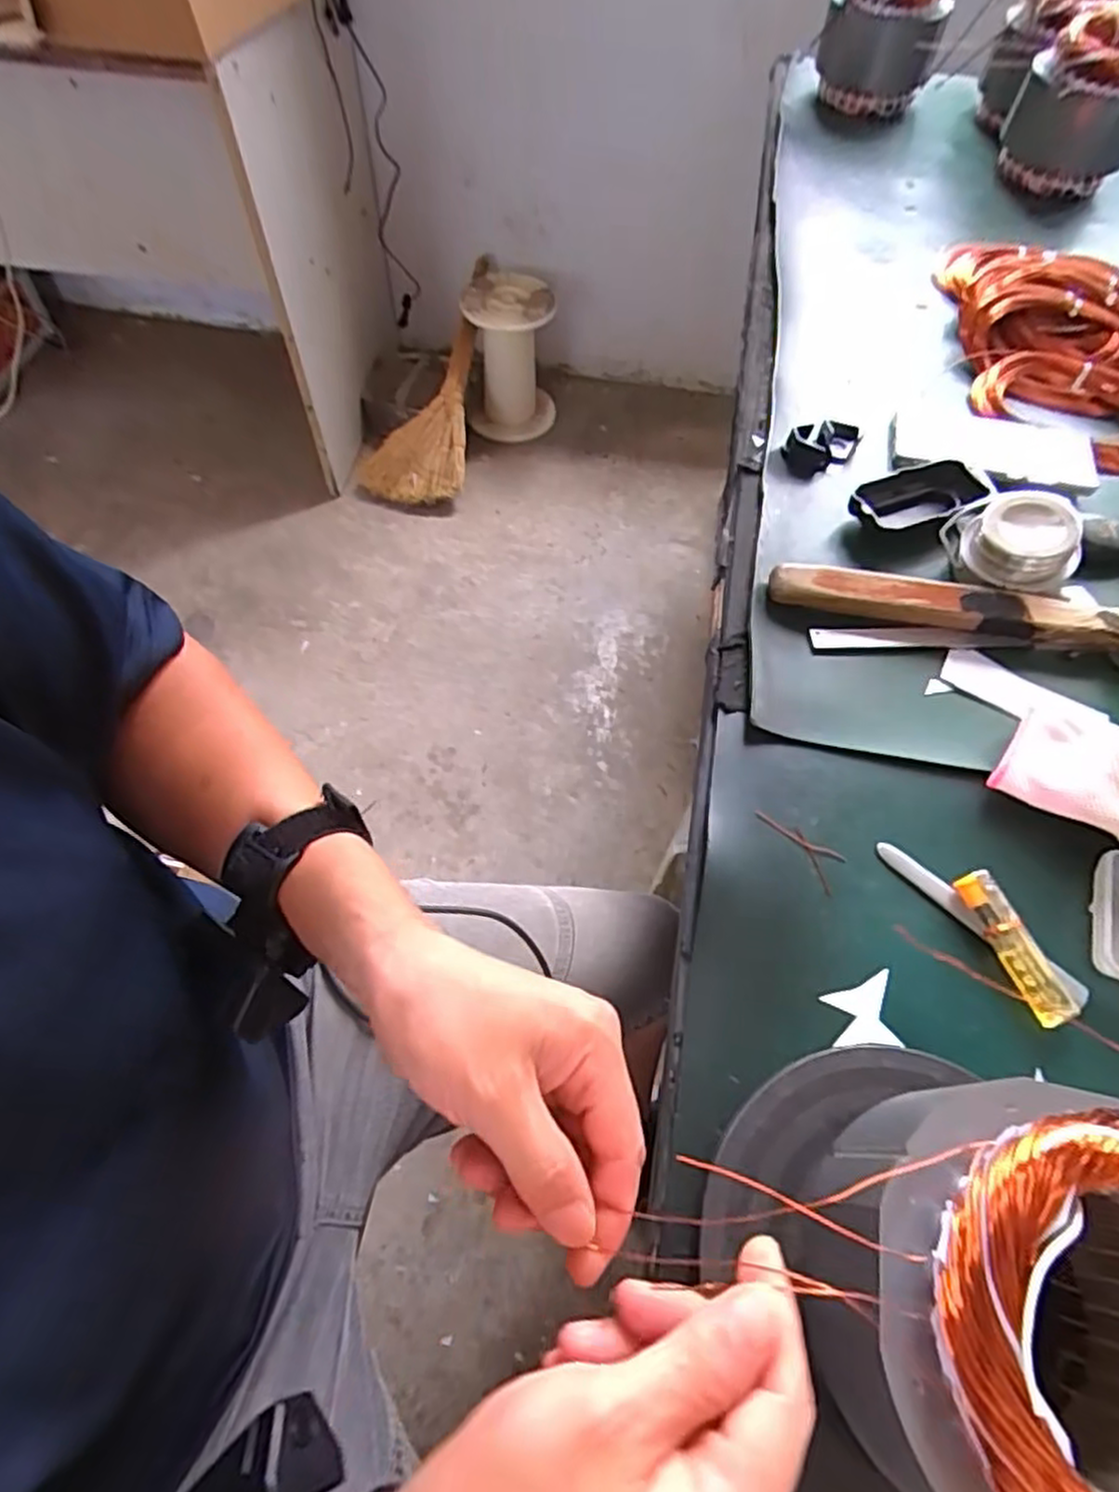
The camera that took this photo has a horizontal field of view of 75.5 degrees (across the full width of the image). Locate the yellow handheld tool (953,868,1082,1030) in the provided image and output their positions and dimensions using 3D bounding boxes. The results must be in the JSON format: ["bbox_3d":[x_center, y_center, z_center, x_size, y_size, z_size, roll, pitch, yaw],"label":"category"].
[{"bbox_3d":[0.259,0.113,0.411,0.023,0.016,0.087,-19,62,-13],"label":"yellow handheld tool"}]

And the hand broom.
[{"bbox_3d":[-0.325,-0.751,1.635,0.235,0.050,0.395,5,91,7],"label":"hand broom"}]

